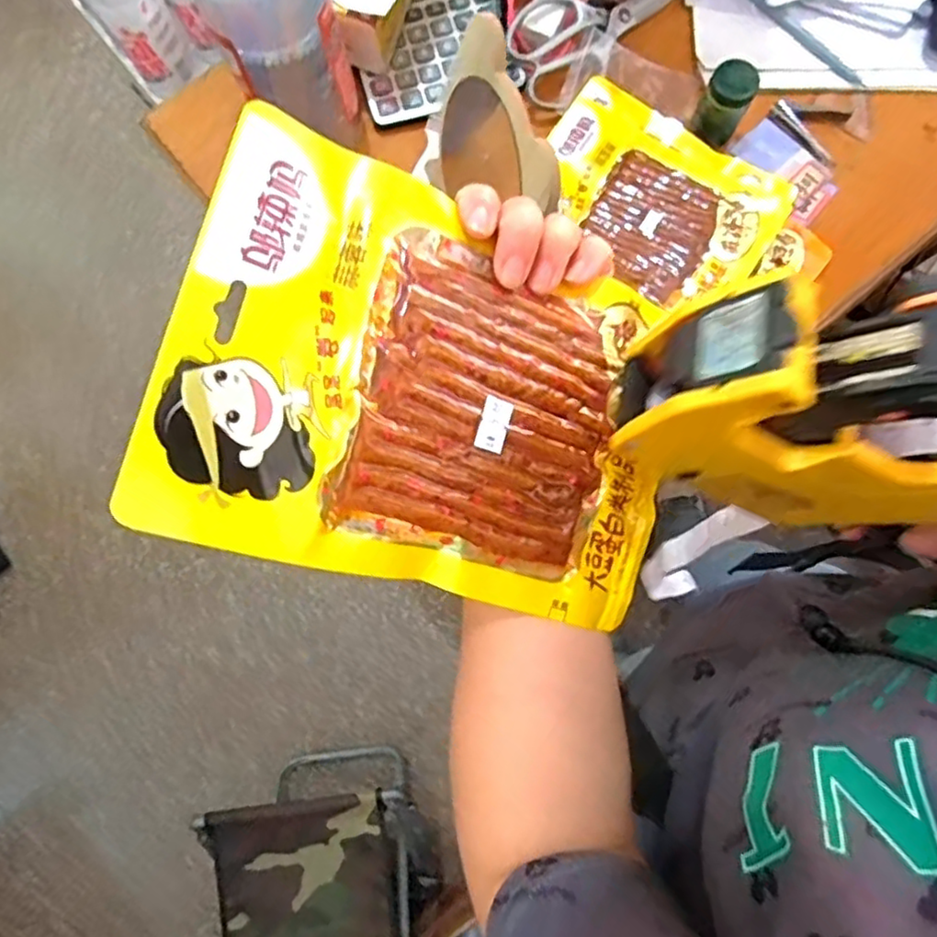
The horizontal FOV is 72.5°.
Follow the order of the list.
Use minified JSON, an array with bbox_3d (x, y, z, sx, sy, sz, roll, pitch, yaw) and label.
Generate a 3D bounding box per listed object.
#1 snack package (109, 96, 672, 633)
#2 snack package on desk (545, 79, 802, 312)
[{"bbox_3d":[-0.004,-0.029,0.263,0.214,0.010,0.153,18,84,-21],"label":"snack package"},{"bbox_3d":[0.164,-0.244,0.585,0.219,0.033,0.159,34,82,7],"label":"snack package on desk"}]

